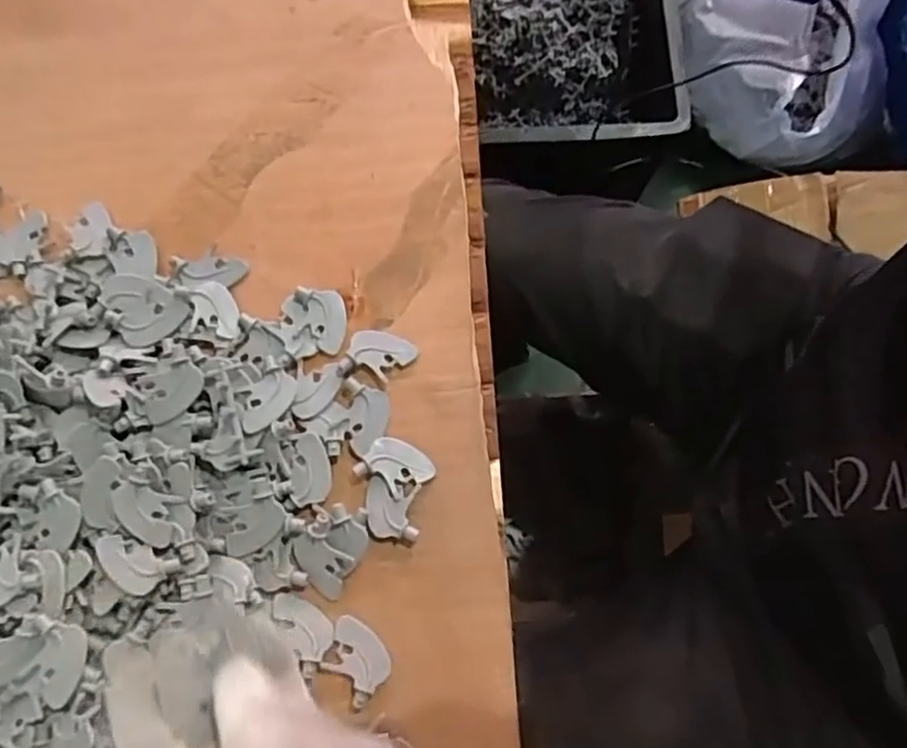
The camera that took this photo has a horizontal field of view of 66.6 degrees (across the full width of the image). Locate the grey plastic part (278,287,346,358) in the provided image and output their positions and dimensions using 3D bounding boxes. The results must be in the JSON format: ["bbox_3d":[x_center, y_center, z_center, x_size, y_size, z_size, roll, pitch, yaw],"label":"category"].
[{"bbox_3d":[-0.093,-0.034,0.455,0.041,0.008,0.045,4,76,1],"label":"grey plastic part"}]

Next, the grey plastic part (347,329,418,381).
[{"bbox_3d":[-0.047,-0.015,0.452,0.040,0.006,0.030,30,78,7],"label":"grey plastic part"}]

